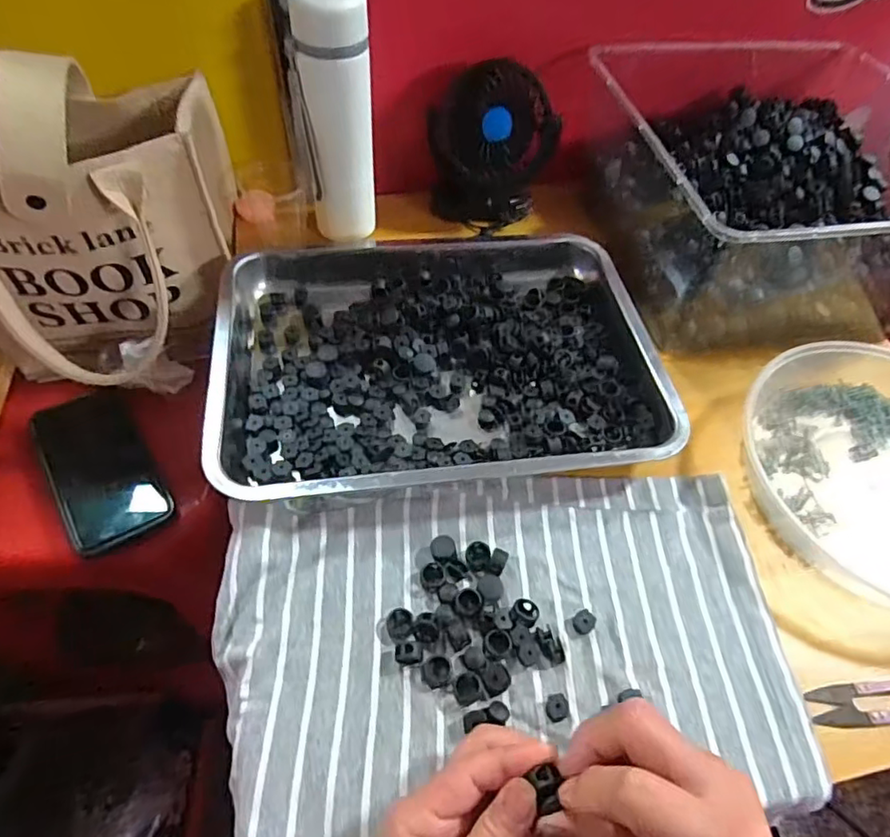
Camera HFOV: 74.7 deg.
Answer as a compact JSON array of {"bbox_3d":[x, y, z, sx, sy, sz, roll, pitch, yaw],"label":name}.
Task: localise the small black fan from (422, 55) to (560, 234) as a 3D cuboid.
[{"bbox_3d":[0.045,-0.262,0.577,0.123,0.137,0.059,9,56,3],"label":"small black fan"}]

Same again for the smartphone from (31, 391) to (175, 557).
[{"bbox_3d":[-0.303,0.042,0.515,0.079,0.011,0.153,-19,63,-36],"label":"smartphone"}]

